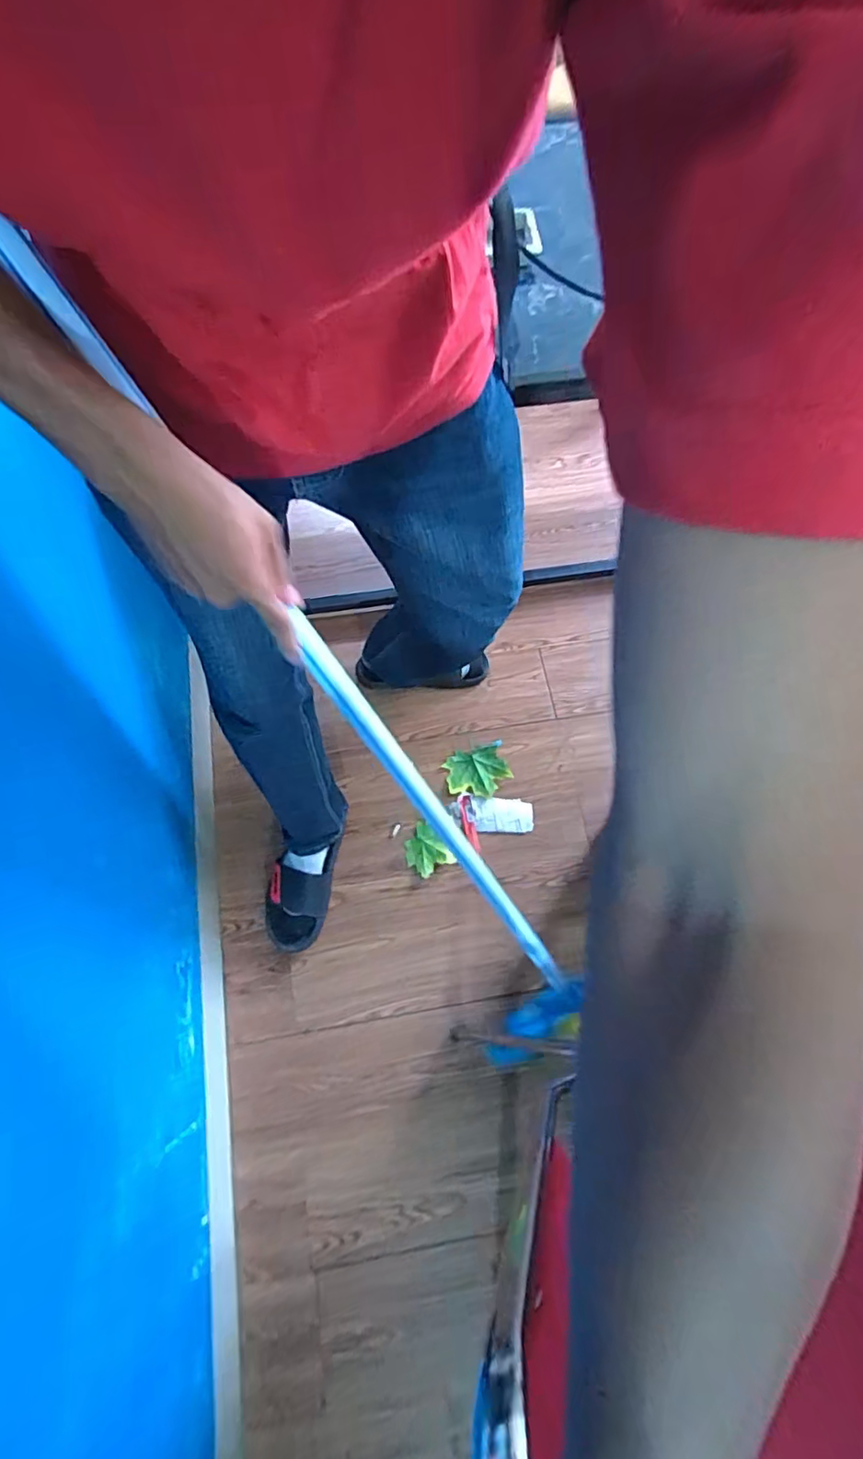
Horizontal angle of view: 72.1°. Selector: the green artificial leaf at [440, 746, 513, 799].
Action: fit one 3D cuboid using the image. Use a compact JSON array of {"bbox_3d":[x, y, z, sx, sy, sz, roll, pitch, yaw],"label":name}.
[{"bbox_3d":[0.093,0.088,1.215,0.125,0.015,0.098,-4,70,-2],"label":"green artificial leaf"}]

